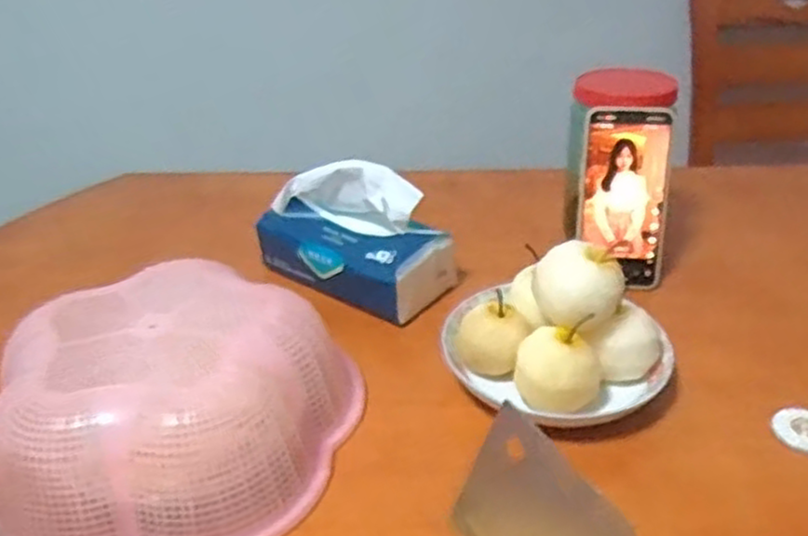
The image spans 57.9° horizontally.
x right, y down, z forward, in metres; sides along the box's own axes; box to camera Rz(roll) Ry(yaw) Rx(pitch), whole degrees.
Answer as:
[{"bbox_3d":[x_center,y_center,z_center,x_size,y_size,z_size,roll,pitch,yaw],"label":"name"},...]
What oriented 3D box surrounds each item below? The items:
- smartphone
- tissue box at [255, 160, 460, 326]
[{"bbox_3d":[0.200,-0.064,0.668,0.078,0.163,0.011,1,16,10],"label":"smartphone"},{"bbox_3d":[-0.052,-0.034,0.677,0.184,0.101,0.082,16,36,26],"label":"tissue box"}]

